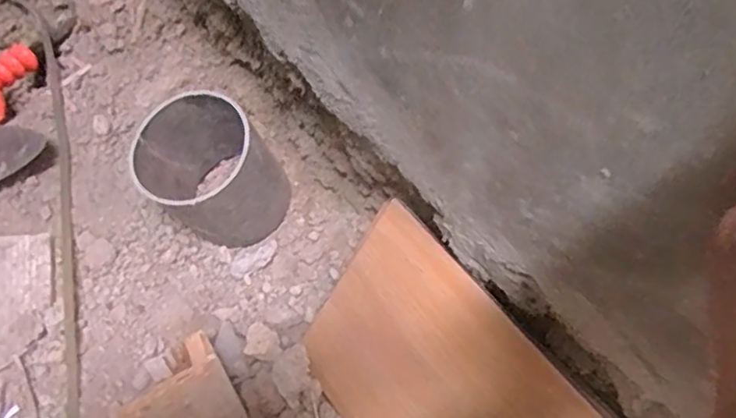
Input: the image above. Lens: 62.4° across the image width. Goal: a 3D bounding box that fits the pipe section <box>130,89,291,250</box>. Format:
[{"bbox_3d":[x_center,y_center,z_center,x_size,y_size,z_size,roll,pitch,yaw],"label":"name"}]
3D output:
[{"bbox_3d":[-0.151,-0.031,0.590,0.110,0.137,0.118,0,59,-1],"label":"pipe section"}]

